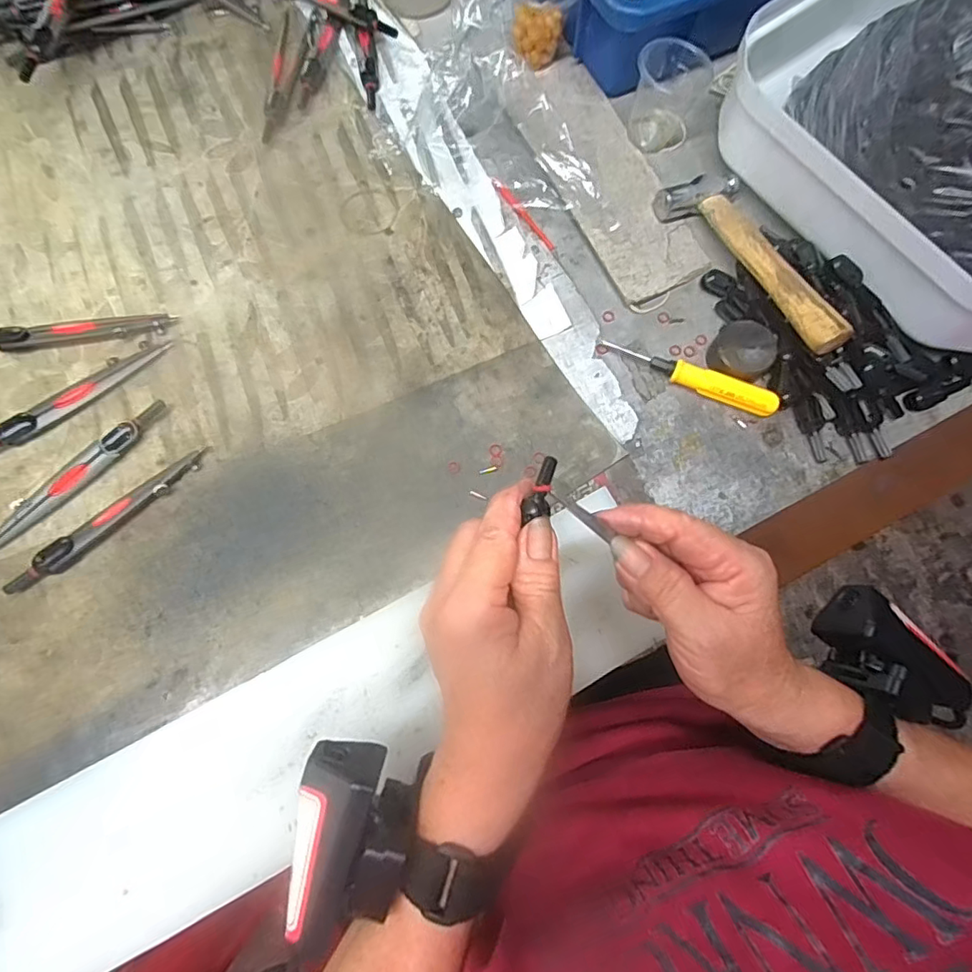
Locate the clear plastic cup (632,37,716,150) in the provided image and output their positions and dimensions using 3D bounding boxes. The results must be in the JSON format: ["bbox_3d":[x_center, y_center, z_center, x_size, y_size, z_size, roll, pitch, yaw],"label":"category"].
[{"bbox_3d":[0.131,-0.282,0.397,0.050,0.053,0.050,0,76,-2],"label":"clear plastic cup"}]

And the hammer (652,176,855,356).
[{"bbox_3d":[0.176,-0.158,0.375,0.061,0.026,0.181,-22,63,-7],"label":"hammer"}]

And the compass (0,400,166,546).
[{"bbox_3d":[-0.252,-0.008,0.337,0.129,0.012,0.019,-39,80,-11],"label":"compass"}]

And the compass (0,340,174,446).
[{"bbox_3d":[-0.263,-0.057,0.350,0.131,0.012,0.020,-39,80,-11],"label":"compass"}]

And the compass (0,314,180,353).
[{"bbox_3d":[-0.271,-0.101,0.361,0.129,0.009,0.016,-8,76,-4],"label":"compass"}]

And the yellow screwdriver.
[{"bbox_3d":[0.133,-0.072,0.362,0.115,0.017,0.016,24,76,4],"label":"yellow screwdriver"}]

